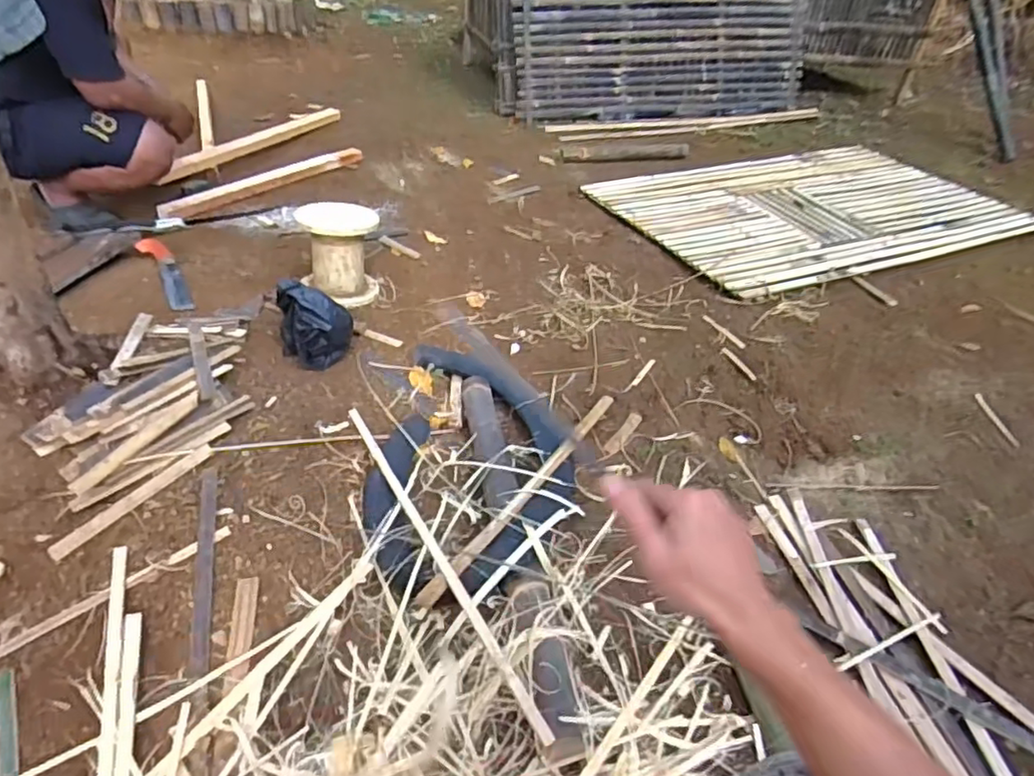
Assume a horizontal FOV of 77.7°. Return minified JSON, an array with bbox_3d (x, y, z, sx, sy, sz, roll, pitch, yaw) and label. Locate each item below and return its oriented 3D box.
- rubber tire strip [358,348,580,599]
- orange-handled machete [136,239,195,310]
[{"bbox_3d":[-0.071,0.108,1.166,0.355,0.090,0.641,7,38,2],"label":"rubber tire strip"},{"bbox_3d":[-0.854,-0.282,1.564,0.062,0.016,0.381,-21,45,-31],"label":"orange-handled machete"}]

